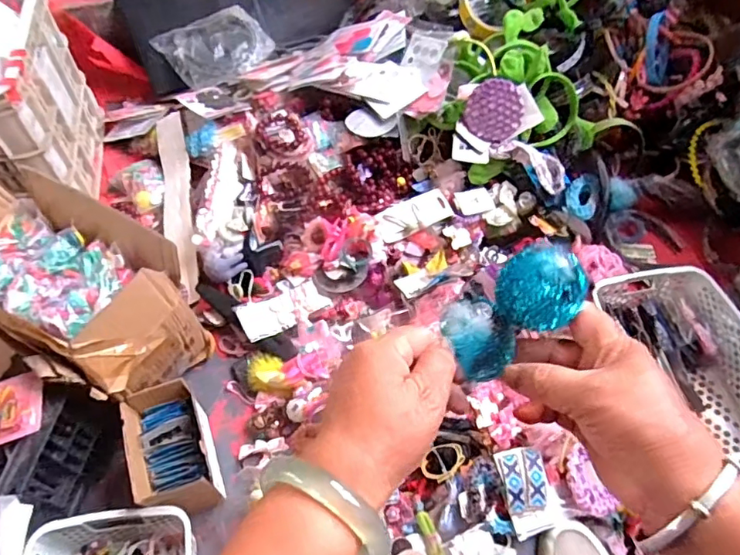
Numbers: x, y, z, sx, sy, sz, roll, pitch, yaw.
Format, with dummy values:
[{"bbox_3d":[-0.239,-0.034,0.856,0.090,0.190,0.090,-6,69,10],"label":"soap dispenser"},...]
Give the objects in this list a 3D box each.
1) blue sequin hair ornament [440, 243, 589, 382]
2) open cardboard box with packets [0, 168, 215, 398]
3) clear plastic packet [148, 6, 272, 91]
[{"bbox_3d":[0.089,0.015,0.339,0.091,0.030,0.053,-37,60,7],"label":"blue sequin hair ornament"},{"bbox_3d":[-0.419,0.033,0.750,0.331,0.221,0.206,24,60,14],"label":"open cardboard box with packets"},{"bbox_3d":[-0.319,-0.476,1.112,0.193,0.065,0.175,-33,63,-20],"label":"clear plastic packet"}]

